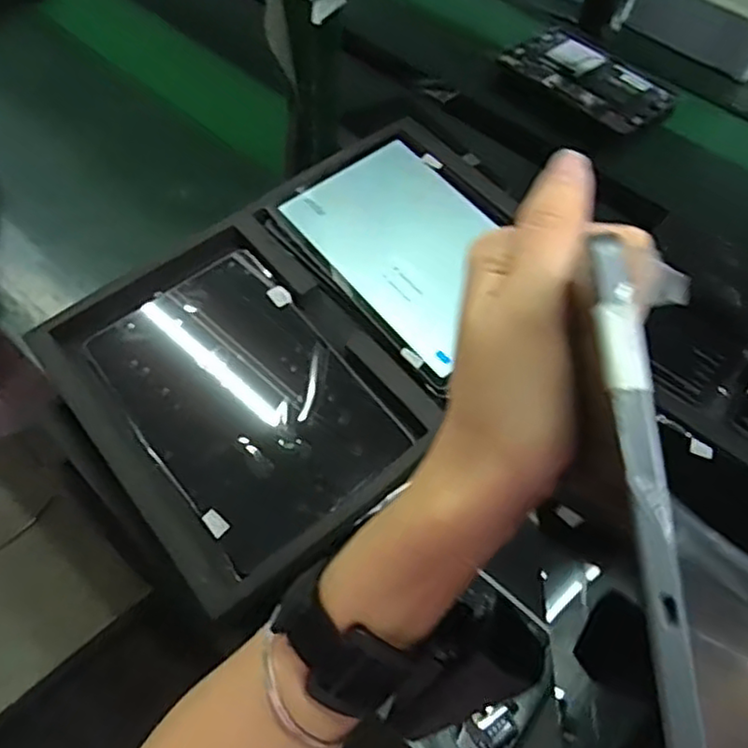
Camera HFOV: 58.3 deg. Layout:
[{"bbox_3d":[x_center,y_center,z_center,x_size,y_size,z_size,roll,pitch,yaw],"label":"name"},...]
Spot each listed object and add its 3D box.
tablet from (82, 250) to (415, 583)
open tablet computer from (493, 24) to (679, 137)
[{"bbox_3d":[-0.109,0.016,0.554,0.166,0.015,0.248,-35,69,-18],"label":"tablet"},{"bbox_3d":[0.353,-0.485,1.091,0.177,0.015,0.266,-36,66,-25],"label":"open tablet computer"}]

